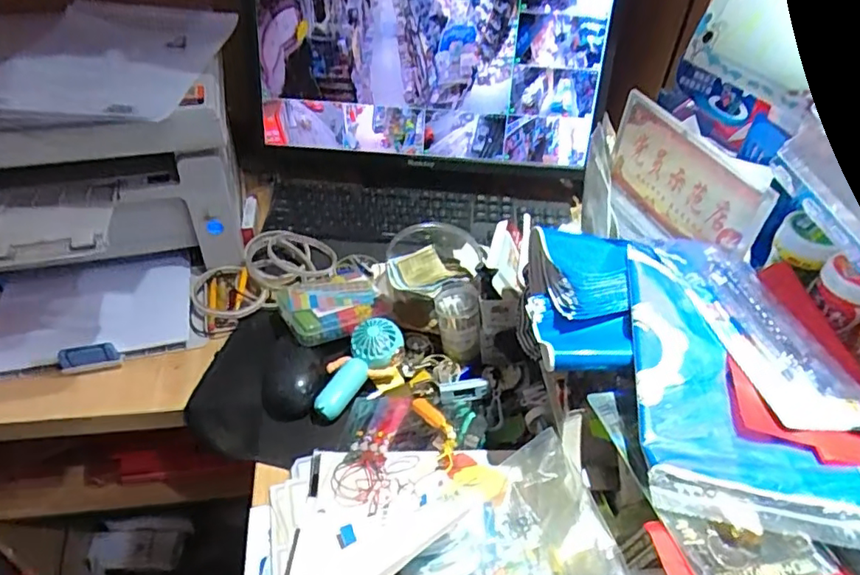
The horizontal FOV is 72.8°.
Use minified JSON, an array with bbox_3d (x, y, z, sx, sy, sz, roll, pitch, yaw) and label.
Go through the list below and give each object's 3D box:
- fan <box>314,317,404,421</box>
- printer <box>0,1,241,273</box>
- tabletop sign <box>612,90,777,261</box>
[{"bbox_3d":[-0.078,0.084,0.614,0.047,0.031,0.119,30,71,25],"label":"fan"},{"bbox_3d":[-0.428,-0.142,0.674,0.402,0.234,0.331,-4,44,-7],"label":"printer"},{"bbox_3d":[0.259,-0.110,0.606,0.023,0.098,0.199,-13,46,-16],"label":"tabletop sign"}]

